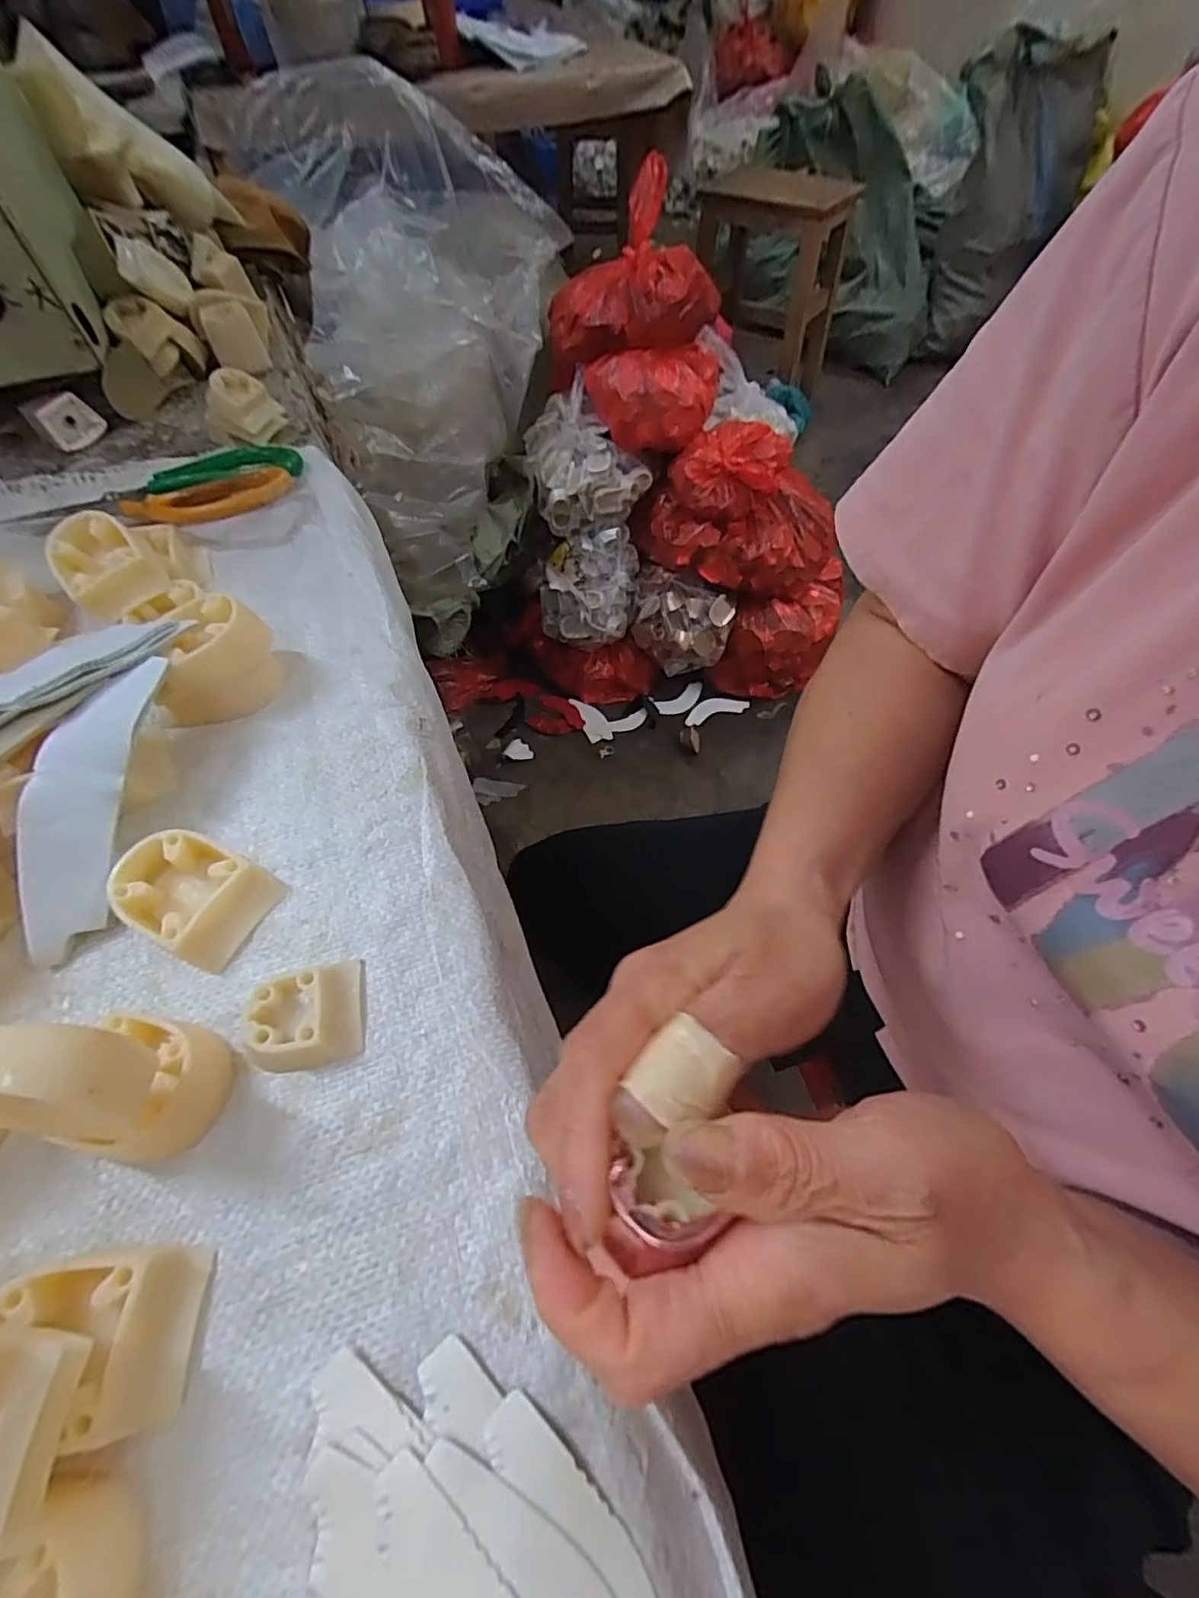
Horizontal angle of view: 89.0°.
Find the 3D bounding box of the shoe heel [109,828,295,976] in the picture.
[{"bbox_3d":[-0.177,0.040,0.265,0.056,0.022,0.045,24,60,13],"label":"shoe heel"}]

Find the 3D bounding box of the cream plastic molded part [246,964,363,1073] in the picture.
[{"bbox_3d":[-0.116,0.085,0.242,0.038,0.016,0.037,-10,58,-8],"label":"cream plastic molded part"}]

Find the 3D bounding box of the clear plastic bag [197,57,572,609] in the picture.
[{"bbox_3d":[-0.272,-0.680,0.937,0.397,0.501,0.519,-2,58,-1],"label":"clear plastic bag"}]

